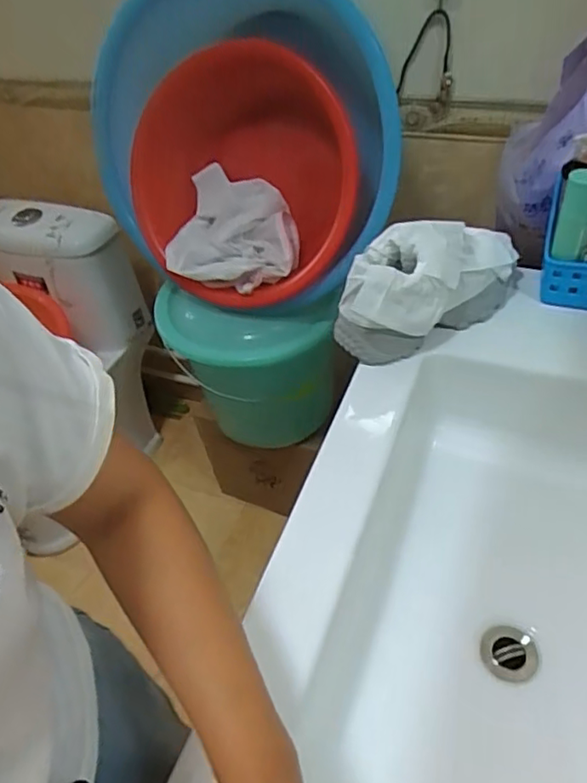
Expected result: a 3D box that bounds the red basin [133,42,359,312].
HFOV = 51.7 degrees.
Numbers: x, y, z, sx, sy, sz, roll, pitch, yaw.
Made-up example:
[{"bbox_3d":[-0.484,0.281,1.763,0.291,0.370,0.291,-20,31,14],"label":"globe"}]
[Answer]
[{"bbox_3d":[-0.068,-0.324,0.956,0.331,0.373,0.168,8,47,15],"label":"red basin"}]

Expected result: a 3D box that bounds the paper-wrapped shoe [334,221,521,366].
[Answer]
[{"bbox_3d":[0.181,-0.146,0.788,0.274,0.142,0.092,-26,48,-17],"label":"paper-wrapped shoe"}]

